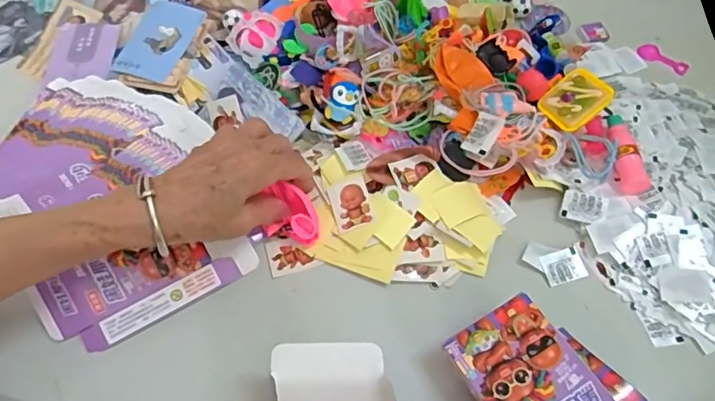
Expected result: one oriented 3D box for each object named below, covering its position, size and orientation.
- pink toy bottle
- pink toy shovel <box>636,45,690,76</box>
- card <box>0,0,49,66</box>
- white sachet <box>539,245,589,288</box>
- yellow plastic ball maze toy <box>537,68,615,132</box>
[{"bbox_3d":[0.212,-0.040,0.407,0.019,0.016,0.073,0,59,-1],"label":"pink toy bottle"},{"bbox_3d":[0.297,-0.137,0.500,0.048,0.004,0.020,35,66,18],"label":"pink toy shovel"},{"bbox_3d":[-0.351,-0.160,0.505,0.089,0.004,0.062,-35,74,-11],"label":"card"},{"bbox_3d":[0.156,0.049,0.389,0.033,0.004,0.025,-15,61,-10],"label":"white sachet"},{"bbox_3d":[0.174,-0.081,0.411,0.046,0.005,0.042,-42,54,11],"label":"yellow plastic ball maze toy"}]

